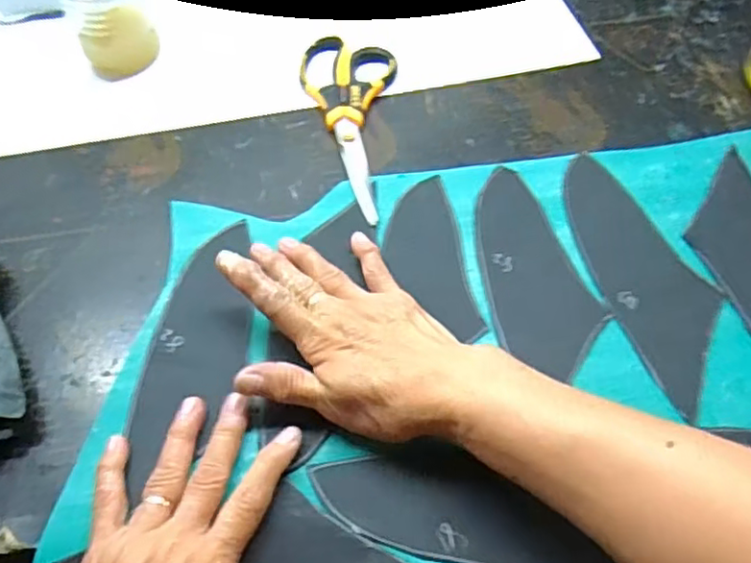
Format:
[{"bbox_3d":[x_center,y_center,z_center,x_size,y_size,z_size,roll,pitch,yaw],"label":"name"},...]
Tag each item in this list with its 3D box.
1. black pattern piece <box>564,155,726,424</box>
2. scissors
[{"bbox_3d":[0.179,-0.008,0.429,0.069,0.005,0.192,-15,58,-10],"label":"black pattern piece"},{"bbox_3d":[-0.022,-0.127,0.501,0.075,0.010,0.195,0,57,0],"label":"scissors"}]

